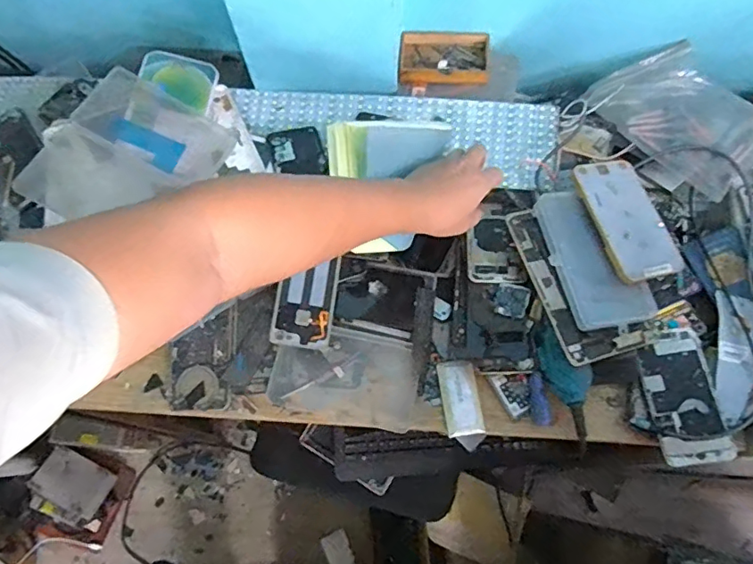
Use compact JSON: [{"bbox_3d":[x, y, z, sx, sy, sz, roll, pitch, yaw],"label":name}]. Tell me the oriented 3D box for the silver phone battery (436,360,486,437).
[{"bbox_3d":[0.101,0.140,0.644,0.045,0.010,0.087,-8,69,0],"label":"silver phone battery"}]

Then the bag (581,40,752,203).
[{"bbox_3d":[0.414,-0.225,0.716,0.147,0.032,0.232,-40,73,-12],"label":"bag"}]

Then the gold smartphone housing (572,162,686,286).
[{"bbox_3d":[0.309,-0.078,0.660,0.099,0.011,0.161,-11,69,-21],"label":"gold smartphone housing"}]

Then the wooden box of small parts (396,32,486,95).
[{"bbox_3d":[0.094,-0.305,0.743,0.121,0.025,0.084,0,70,3],"label":"wooden box of small parts"}]

